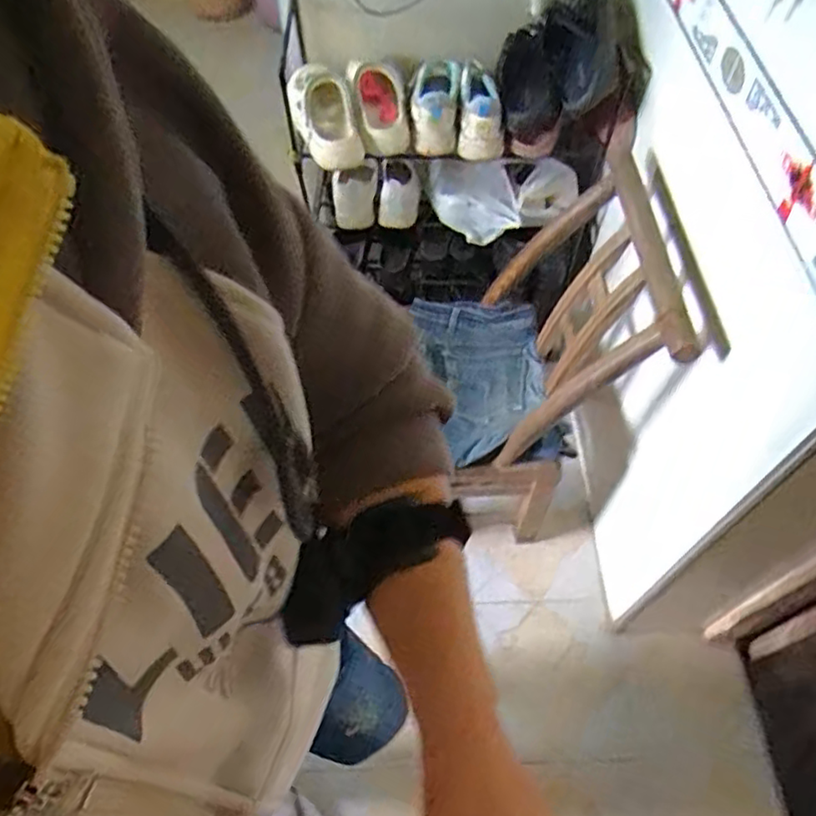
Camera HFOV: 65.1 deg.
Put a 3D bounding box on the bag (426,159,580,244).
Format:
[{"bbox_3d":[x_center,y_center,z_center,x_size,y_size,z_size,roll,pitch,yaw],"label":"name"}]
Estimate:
[{"bbox_3d":[0.175,-0.413,1.263,0.287,0.142,0.111,15,59,10],"label":"bag"}]

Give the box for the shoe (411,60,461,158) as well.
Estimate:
[{"bbox_3d":[0.049,-0.564,1.171,0.092,0.112,0.172,3,57,3],"label":"shoe"}]

